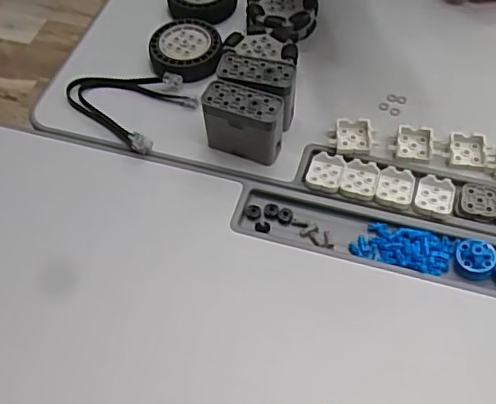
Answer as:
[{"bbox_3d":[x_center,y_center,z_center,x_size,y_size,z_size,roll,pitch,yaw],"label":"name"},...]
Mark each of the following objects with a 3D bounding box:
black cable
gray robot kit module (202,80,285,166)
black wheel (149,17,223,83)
[{"bbox_3d":[-0.092,-0.086,0.462,0.092,0.014,0.074,35,65,22],"label":"black cable"},{"bbox_3d":[-0.003,-0.056,0.418,0.056,0.050,0.031,17,59,13],"label":"gray robot kit module"},{"bbox_3d":[-0.052,-0.128,0.484,0.056,0.016,0.065,-7,57,-2],"label":"black wheel"}]

